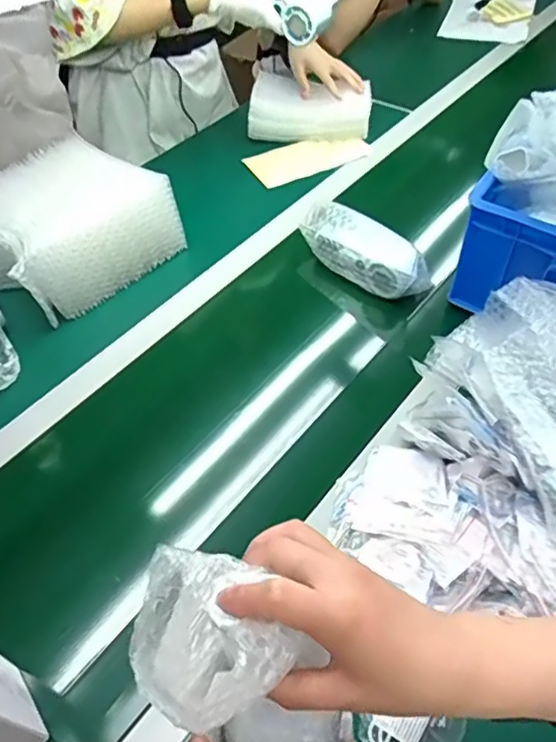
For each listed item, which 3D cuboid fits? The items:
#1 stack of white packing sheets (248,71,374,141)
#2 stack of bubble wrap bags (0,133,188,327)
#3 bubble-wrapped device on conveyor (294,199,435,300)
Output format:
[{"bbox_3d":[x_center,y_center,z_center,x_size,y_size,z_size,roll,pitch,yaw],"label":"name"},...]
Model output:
[{"bbox_3d":[0.060,-0.467,1.089,0.211,0.102,0.101,10,51,10],"label":"stack of white packing sheets"},{"bbox_3d":[-0.289,-0.215,0.839,0.225,0.120,0.218,-34,56,-23],"label":"stack of bubble wrap bags"},{"bbox_3d":[0.115,-0.169,0.827,0.196,0.066,0.062,34,59,27],"label":"bubble-wrapped device on conveyor"}]

